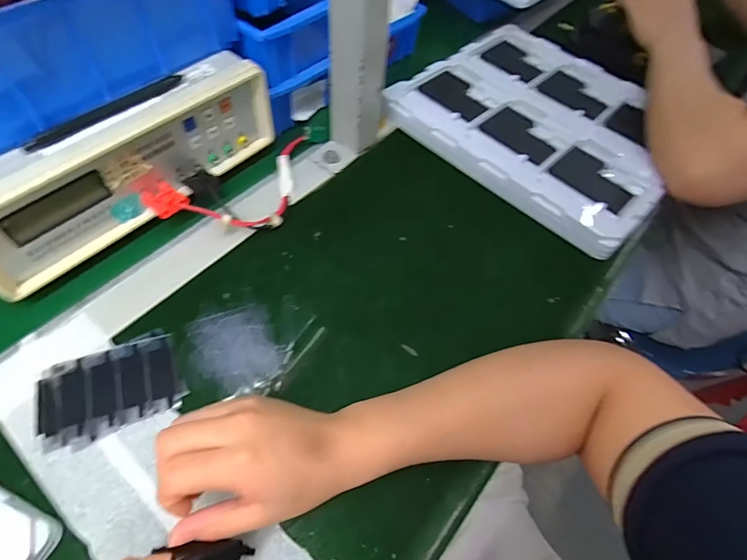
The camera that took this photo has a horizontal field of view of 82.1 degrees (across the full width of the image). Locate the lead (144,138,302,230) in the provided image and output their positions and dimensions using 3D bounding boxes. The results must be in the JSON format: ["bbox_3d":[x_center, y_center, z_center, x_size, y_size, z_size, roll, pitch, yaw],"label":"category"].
[{"bbox_3d":[-0.121,-0.089,0.427,0.176,0.034,0.085,-35,66,-24],"label":"lead"}]

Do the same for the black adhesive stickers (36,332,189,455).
[{"bbox_3d":[-0.204,0.084,0.334,0.100,0.004,0.071,-22,62,-18],"label":"black adhesive stickers"}]

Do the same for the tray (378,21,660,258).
[{"bbox_3d":[0.213,-0.198,0.535,0.279,0.031,0.322,-38,68,-25],"label":"tray"}]

